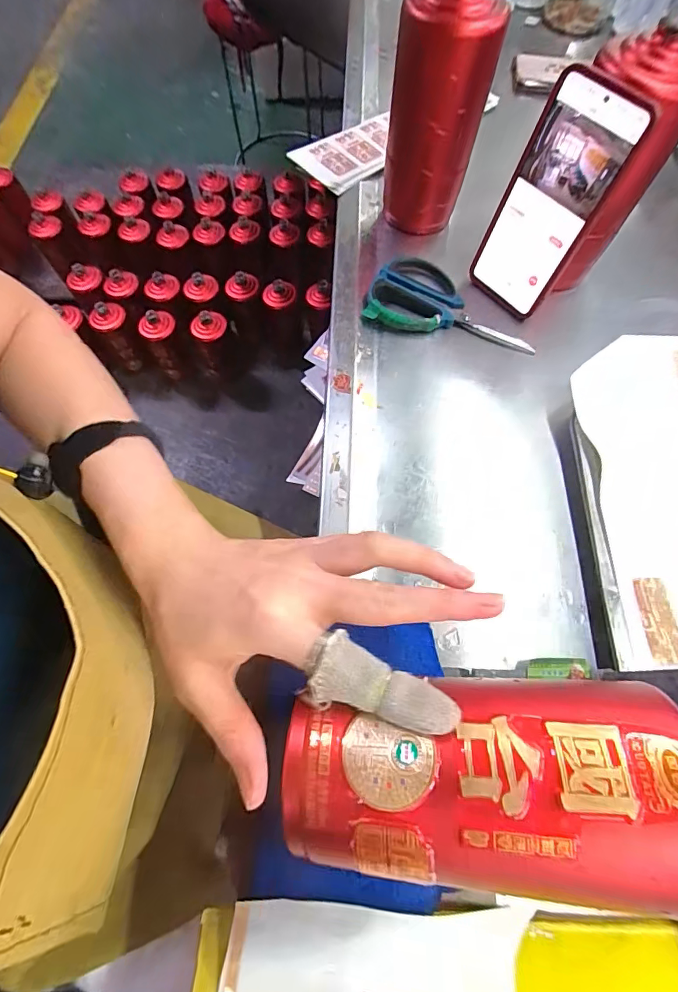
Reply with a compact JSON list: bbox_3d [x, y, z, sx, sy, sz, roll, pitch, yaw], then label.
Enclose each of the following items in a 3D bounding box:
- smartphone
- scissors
[{"bbox_3d":[0.175,-0.243,0.381,0.010,0.167,0.081,-32,69,-30],"label":"smartphone"},{"bbox_3d":[0.112,-0.187,0.438,0.161,0.012,0.089,18,66,5],"label":"scissors"}]

